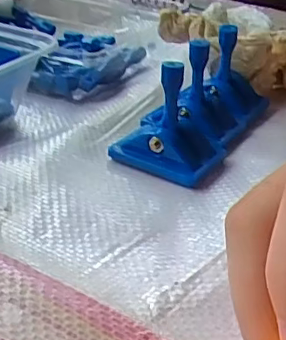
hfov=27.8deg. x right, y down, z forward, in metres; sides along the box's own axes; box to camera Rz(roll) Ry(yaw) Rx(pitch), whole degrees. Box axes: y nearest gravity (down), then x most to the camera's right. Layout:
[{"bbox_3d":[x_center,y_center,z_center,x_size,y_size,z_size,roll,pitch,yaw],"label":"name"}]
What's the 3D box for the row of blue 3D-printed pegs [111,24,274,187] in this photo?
[{"bbox_3d":[0.027,-0.039,0.278,0.043,0.044,0.098,16,32,22],"label":"row of blue 3D-printed pegs"}]

